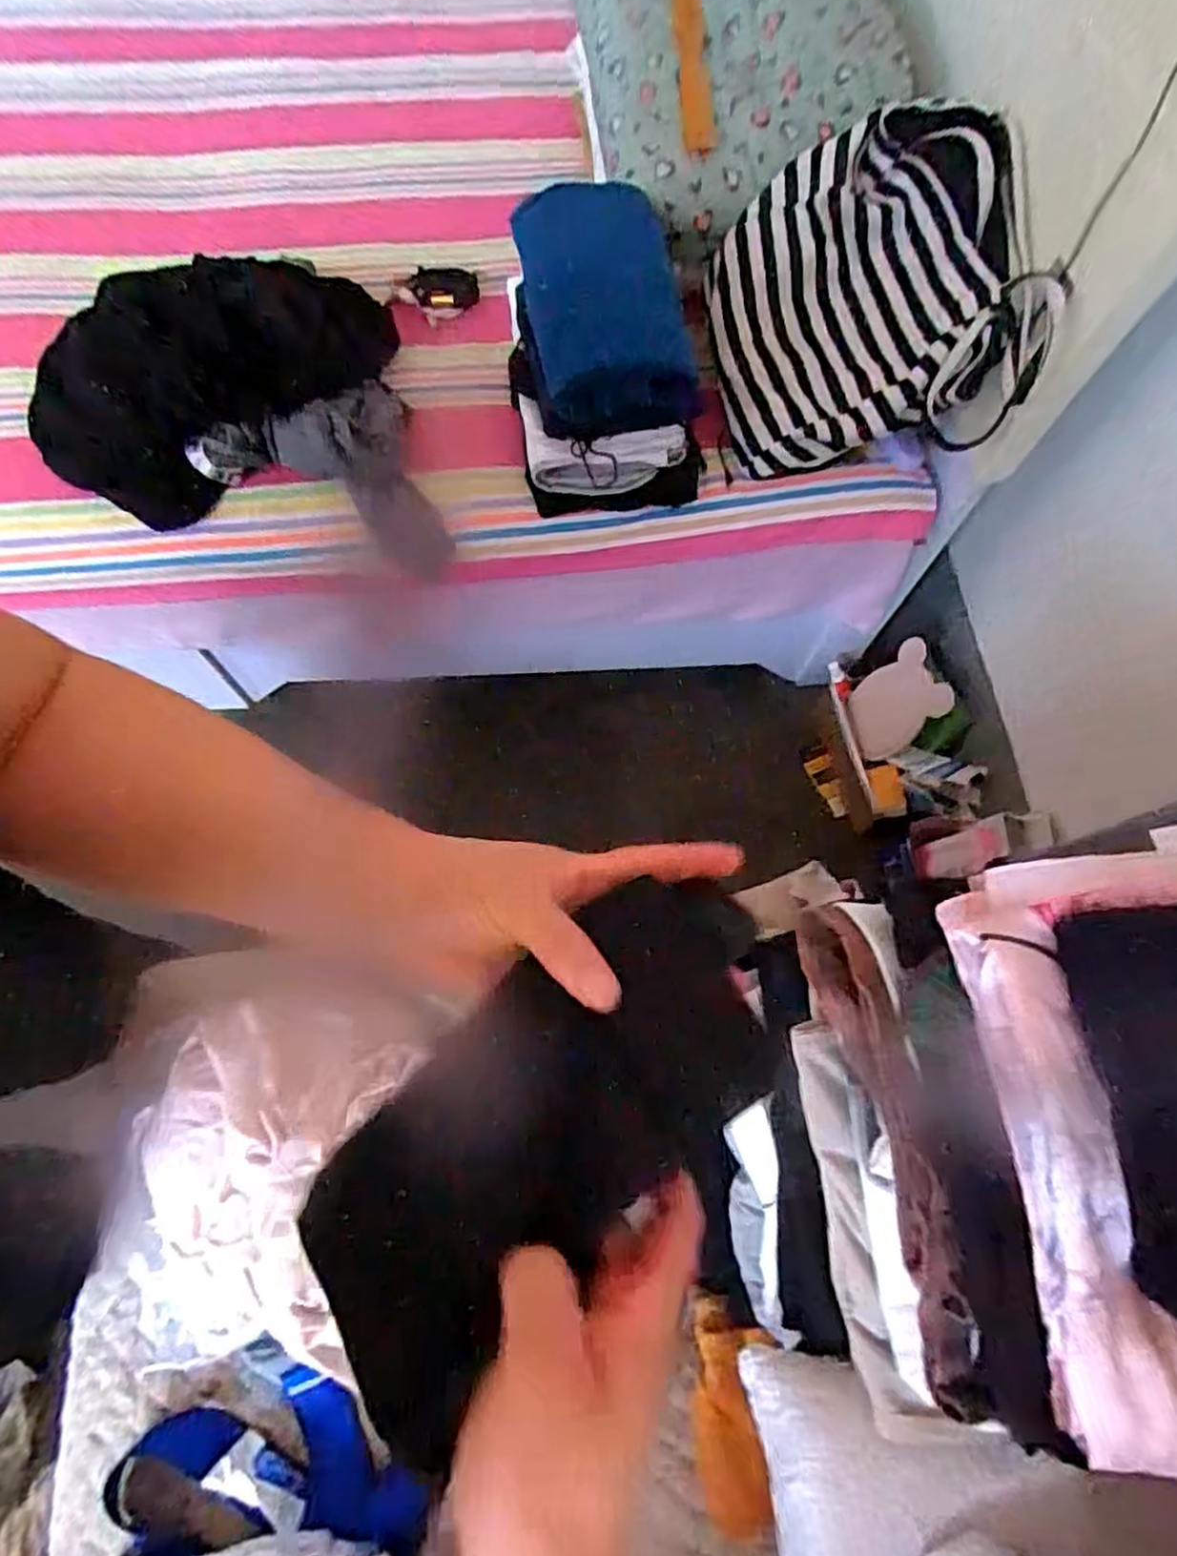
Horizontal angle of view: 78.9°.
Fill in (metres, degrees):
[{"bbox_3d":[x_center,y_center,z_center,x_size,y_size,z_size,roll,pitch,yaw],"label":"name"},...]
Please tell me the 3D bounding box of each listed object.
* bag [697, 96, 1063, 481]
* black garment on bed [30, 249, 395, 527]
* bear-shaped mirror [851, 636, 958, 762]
[{"bbox_3d":[0.303,-0.527,0.785,0.325,0.212,0.300,10,69,1],"label":"bag"},{"bbox_3d":[-0.422,-0.464,0.822,0.221,0.126,0.396,36,72,10],"label":"black garment on bed"},{"bbox_3d":[0.457,-0.112,1.073,0.012,0.159,0.124,0,55,-41],"label":"bear-shaped mirror"}]

